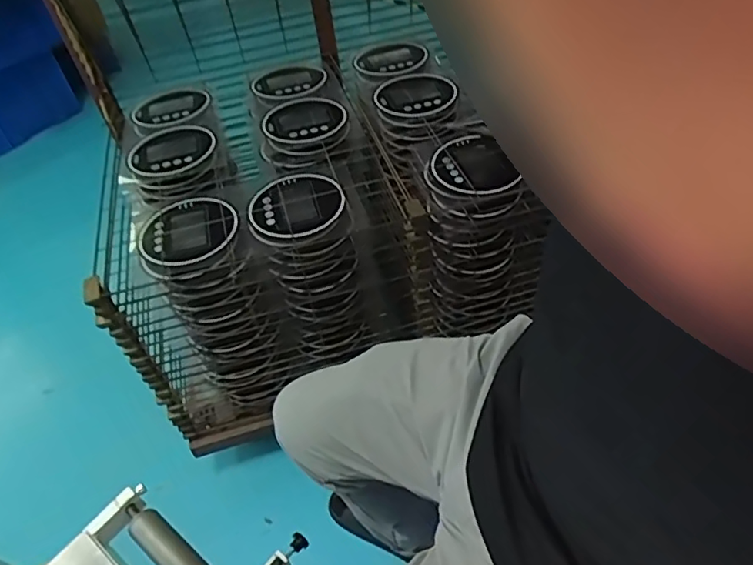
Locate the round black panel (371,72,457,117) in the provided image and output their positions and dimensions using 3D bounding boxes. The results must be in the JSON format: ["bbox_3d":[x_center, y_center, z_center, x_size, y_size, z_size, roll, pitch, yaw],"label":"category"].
[{"bbox_3d":[0.080,-0.384,1.127,0.160,0.019,0.164,1,48,8],"label":"round black panel"}]

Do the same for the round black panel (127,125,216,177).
[{"bbox_3d":[-0.383,-0.249,1.046,0.156,0.015,0.142,-4,48,4],"label":"round black panel"}]

